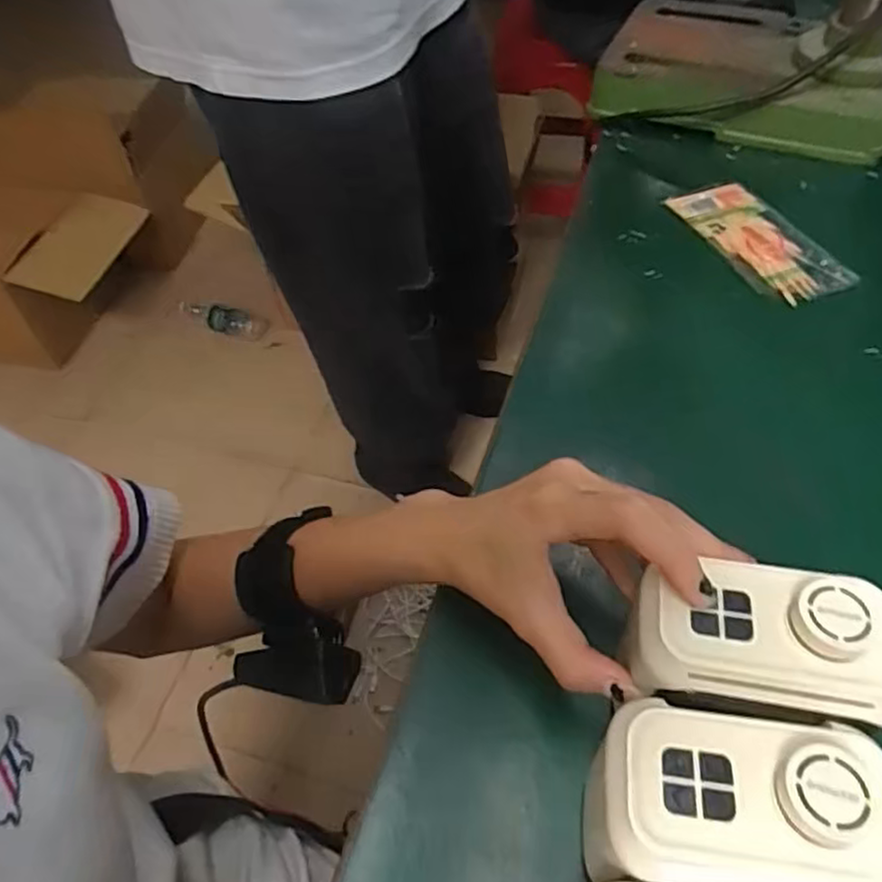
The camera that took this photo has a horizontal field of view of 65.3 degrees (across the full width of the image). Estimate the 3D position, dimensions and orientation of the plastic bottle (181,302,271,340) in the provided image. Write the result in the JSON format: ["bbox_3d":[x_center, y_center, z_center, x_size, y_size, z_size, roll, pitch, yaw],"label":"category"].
[{"bbox_3d":[-0.519,-0.289,1.670,0.221,0.062,0.057,14,54,10],"label":"plastic bottle"}]

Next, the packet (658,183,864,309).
[{"bbox_3d":[0.236,-0.149,0.513,0.069,0.017,0.140,-16,49,-12],"label":"packet"}]

